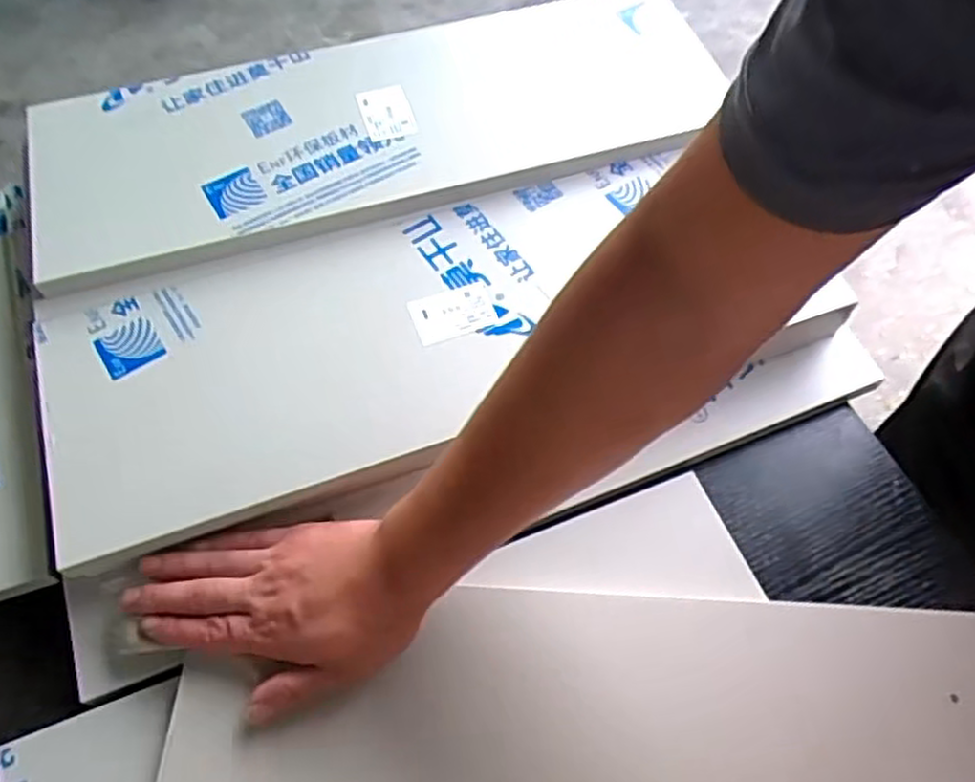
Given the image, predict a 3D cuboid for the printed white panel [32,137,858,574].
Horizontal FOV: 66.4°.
[{"bbox_3d":[-0.037,-0.053,0.558,0.560,0.022,0.205,-17,63,-8],"label":"printed white panel"}]

